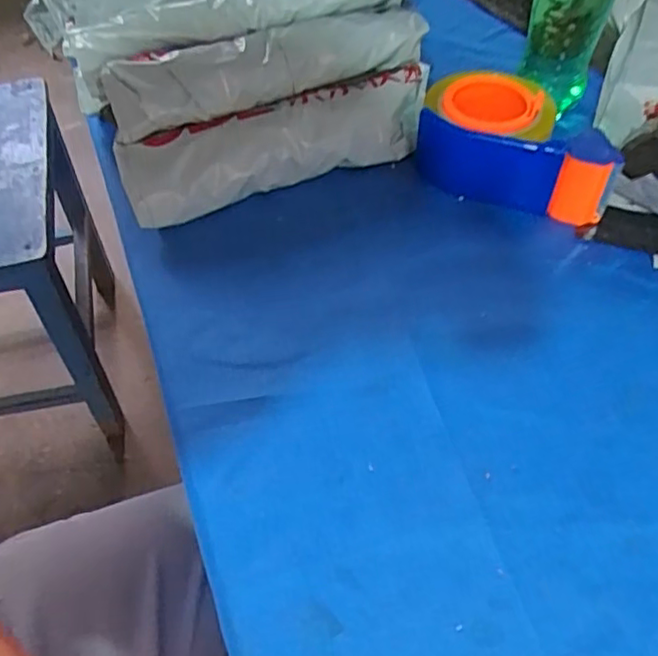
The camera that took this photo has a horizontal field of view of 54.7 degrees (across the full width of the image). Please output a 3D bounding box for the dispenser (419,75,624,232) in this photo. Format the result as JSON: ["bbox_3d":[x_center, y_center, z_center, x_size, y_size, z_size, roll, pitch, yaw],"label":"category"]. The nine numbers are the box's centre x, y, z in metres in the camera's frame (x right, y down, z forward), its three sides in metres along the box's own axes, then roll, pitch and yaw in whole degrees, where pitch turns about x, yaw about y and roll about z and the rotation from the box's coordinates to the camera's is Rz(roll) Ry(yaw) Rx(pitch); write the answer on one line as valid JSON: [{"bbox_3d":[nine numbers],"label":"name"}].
[{"bbox_3d":[0.150,-0.151,0.509,0.154,0.059,0.102,17,56,14],"label":"dispenser"}]

